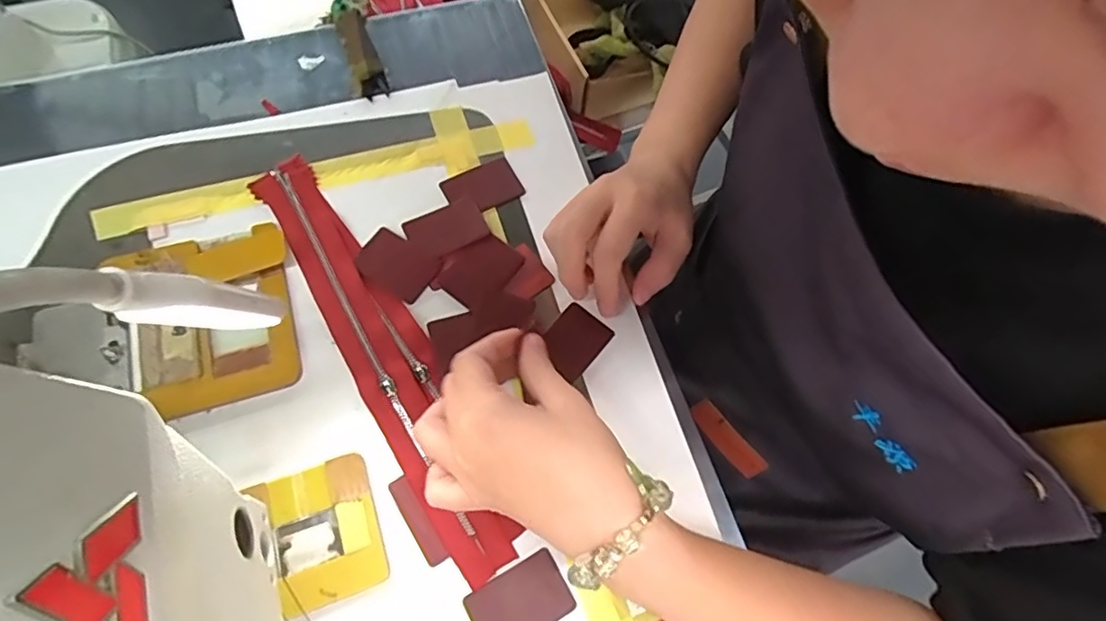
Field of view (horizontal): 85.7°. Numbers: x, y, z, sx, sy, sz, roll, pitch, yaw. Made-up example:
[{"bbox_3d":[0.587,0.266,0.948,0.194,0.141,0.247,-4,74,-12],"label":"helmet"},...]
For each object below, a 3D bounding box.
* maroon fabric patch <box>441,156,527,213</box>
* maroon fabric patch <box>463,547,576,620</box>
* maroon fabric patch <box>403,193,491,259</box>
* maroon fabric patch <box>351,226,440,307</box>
[{"bbox_3d":[-0.049,-0.087,0.415,0.051,0.004,0.036,-25,70,-13],"label":"maroon fabric patch"},{"bbox_3d":[-0.018,0.156,0.317,0.051,0.004,0.035,-28,71,-14],"label":"maroon fabric patch"},{"bbox_3d":[-0.070,-0.055,0.398,0.050,0.004,0.036,-29,71,-14],"label":"maroon fabric patch"},{"bbox_3d":[-0.102,-0.031,0.387,0.051,0.004,0.038,31,69,10],"label":"maroon fabric patch"}]

